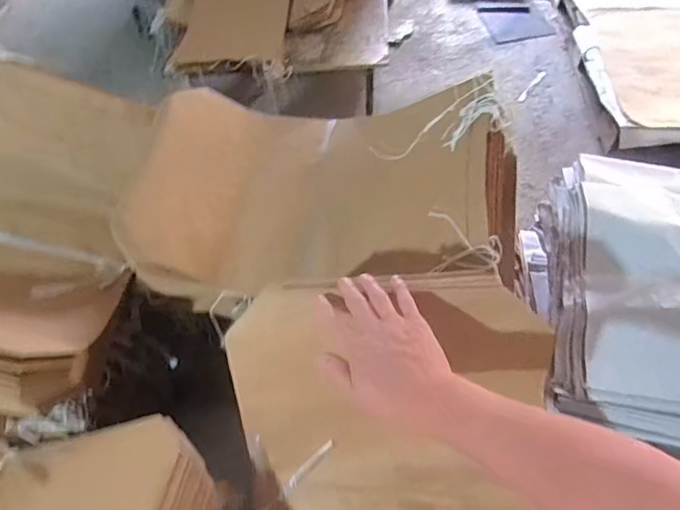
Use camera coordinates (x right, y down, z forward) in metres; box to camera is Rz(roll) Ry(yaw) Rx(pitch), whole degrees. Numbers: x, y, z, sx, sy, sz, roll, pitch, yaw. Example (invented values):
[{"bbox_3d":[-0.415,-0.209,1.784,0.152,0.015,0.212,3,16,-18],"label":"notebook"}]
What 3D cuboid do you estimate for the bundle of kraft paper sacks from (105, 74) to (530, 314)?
[{"bbox_3d":[-0.036,-0.112,0.860,0.627,0.183,0.372,8,54,10],"label":"bundle of kraft paper sacks"}]

